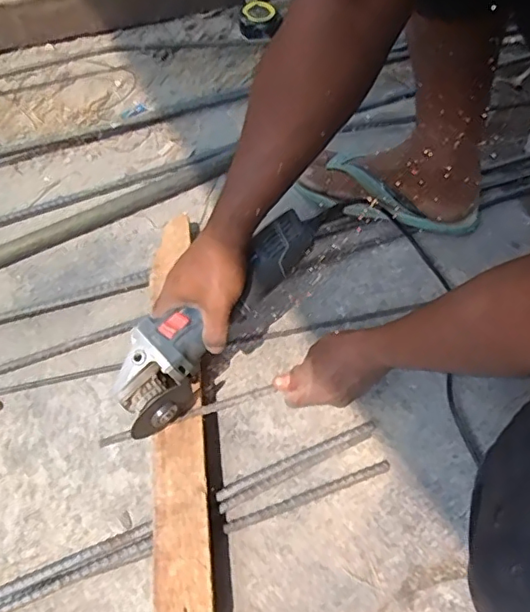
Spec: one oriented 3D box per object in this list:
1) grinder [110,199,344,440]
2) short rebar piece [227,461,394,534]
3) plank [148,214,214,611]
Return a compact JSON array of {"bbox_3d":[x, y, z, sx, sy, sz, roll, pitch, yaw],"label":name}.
[{"bbox_3d":[-0.046,0.009,0.600,0.072,0.085,0.287,40,80,22],"label":"grinder"},{"bbox_3d":[0.048,0.208,0.612,0.190,0.008,0.013,-19,61,-8],"label":"short rebar piece"},{"bbox_3d":[-0.101,0.097,0.633,0.059,0.030,0.498,-7,60,-1],"label":"plank"}]

